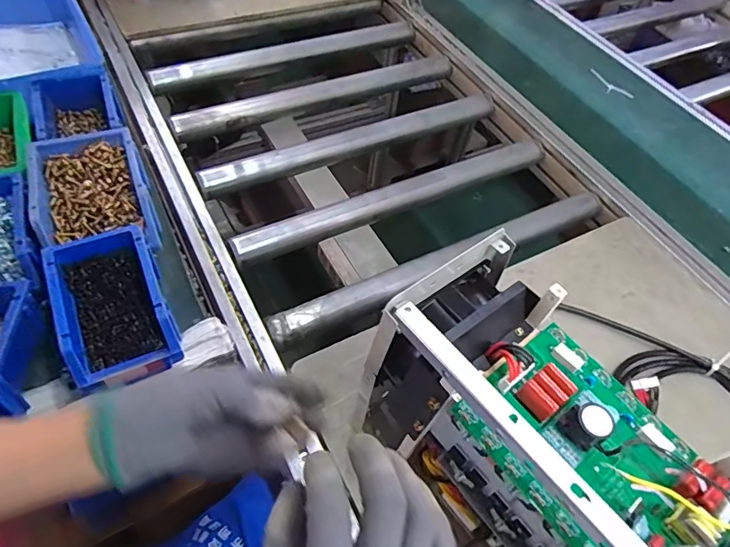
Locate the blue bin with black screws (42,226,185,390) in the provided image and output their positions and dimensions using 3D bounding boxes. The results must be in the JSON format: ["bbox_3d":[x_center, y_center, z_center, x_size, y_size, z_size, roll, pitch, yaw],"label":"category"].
[{"bbox_3d":[-0.266,0.028,0.506,0.098,0.056,0.158,-20,59,-20],"label":"blue bin with black screws"}]

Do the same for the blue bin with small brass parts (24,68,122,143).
[{"bbox_3d":[-0.409,-0.218,0.687,0.112,0.071,0.168,-20,59,-20],"label":"blue bin with small brass parts"}]

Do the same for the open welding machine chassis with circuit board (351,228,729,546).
[{"bbox_3d":[0.154,0.182,0.389,0.143,0.240,0.346,-30,63,-25],"label":"open welding machine chassis with circuit board"}]

